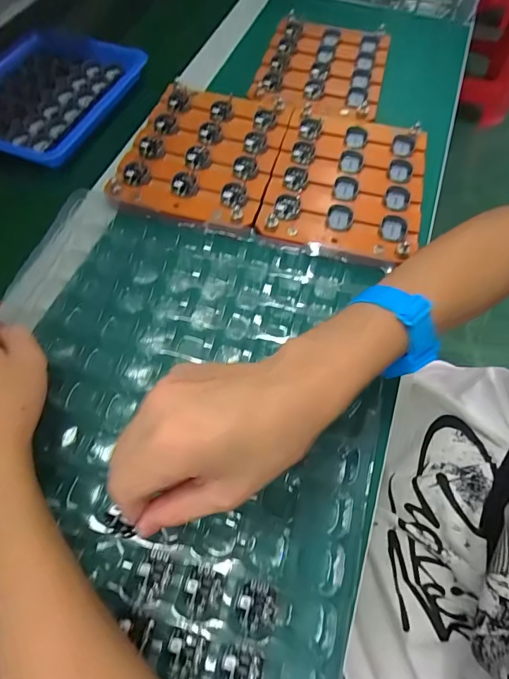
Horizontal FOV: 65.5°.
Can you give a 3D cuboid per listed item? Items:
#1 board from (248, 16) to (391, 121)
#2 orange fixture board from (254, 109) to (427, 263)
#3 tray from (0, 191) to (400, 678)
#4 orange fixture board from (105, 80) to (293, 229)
[{"bbox_3d":[0.082,-0.329,0.477,0.145,0.016,0.186,13,63,7],"label":"board"},{"bbox_3d":[0.093,-0.159,0.394,0.147,0.018,0.192,12,63,7],"label":"orange fixture board"},{"bbox_3d":[-0.070,0.062,0.279,0.311,0.034,0.361,17,63,9],"label":"tray"},{"bbox_3d":[-0.052,-0.195,0.406,0.144,0.015,0.186,13,63,7],"label":"orange fixture board"}]

